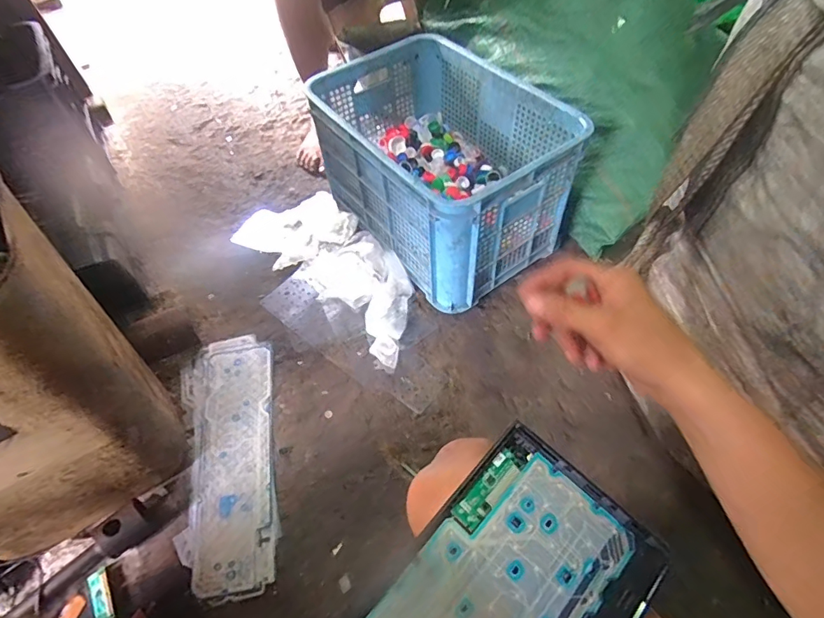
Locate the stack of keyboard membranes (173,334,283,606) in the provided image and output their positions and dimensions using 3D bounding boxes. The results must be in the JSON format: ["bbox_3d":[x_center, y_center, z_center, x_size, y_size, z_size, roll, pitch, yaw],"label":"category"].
[{"bbox_3d":[-0.333,0.258,0.857,0.167,0.012,0.469,-11,55,-4],"label":"stack of keyboard membranes"}]

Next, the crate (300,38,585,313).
[{"bbox_3d":[0.054,-0.312,1.056,0.348,0.312,0.515,-34,60,-19],"label":"crate"}]

